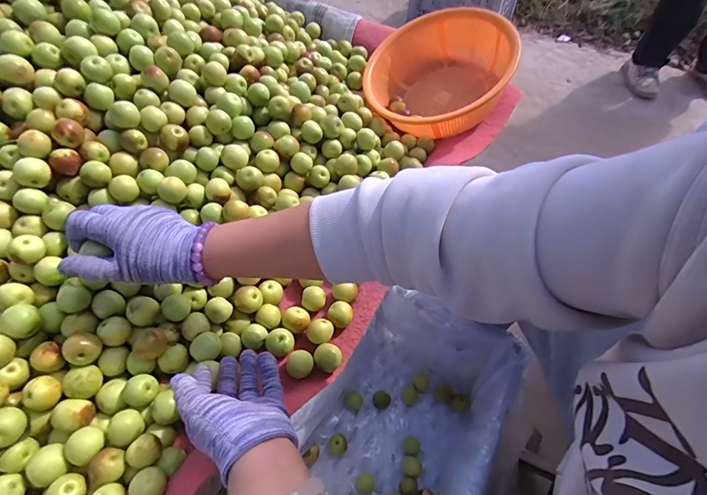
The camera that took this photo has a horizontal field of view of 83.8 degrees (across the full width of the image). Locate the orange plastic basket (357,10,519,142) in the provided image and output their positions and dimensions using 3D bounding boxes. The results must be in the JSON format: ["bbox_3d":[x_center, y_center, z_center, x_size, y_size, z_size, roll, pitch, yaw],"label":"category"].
[{"bbox_3d":[0.150,-0.300,0.708,0.264,0.121,0.237,21,74,27],"label":"orange plastic basket"}]

